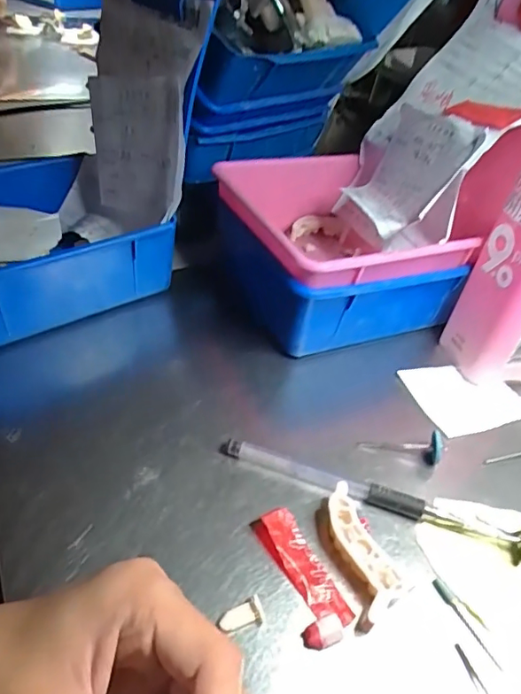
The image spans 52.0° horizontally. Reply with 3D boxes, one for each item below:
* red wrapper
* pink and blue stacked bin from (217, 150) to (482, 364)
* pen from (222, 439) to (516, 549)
[{"bbox_3d":[0.020,0.105,0.259,0.019,0.009,0.062,-19,46,-27],"label":"red wrapper"},{"bbox_3d":[0.052,-0.073,0.413,0.134,0.087,0.151,-13,44,-22],"label":"pink and blue stacked bin"},{"bbox_3d":[0.055,0.078,0.295,0.160,0.011,0.012,16,41,11],"label":"pen"}]

